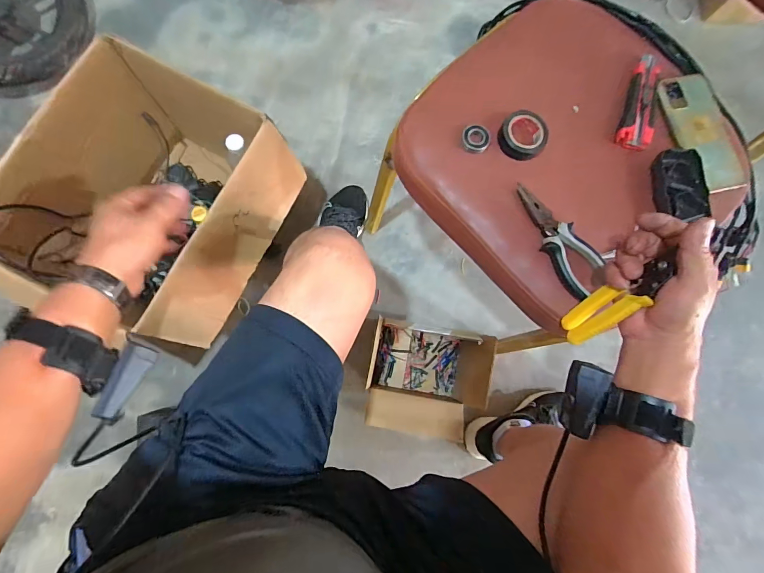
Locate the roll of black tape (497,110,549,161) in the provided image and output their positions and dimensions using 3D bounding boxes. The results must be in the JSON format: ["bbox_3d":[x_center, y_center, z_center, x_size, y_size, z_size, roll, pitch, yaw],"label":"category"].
[{"bbox_3d":[0.172,-0.185,0.456,0.055,0.021,0.062,40,81,3],"label":"roll of black tape"}]

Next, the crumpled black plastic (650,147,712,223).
[{"bbox_3d":[0.361,-0.123,0.459,0.057,0.017,0.091,1,81,-4],"label":"crumpled black plastic"}]

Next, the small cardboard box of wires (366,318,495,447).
[{"bbox_3d":[0.083,0.188,0.781,0.226,0.156,0.206,9,80,-2],"label":"small cardboard box of wires"}]

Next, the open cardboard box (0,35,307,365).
[{"bbox_3d":[-0.385,-0.139,0.719,0.363,0.276,0.396,27,80,1],"label":"open cardboard box"}]

